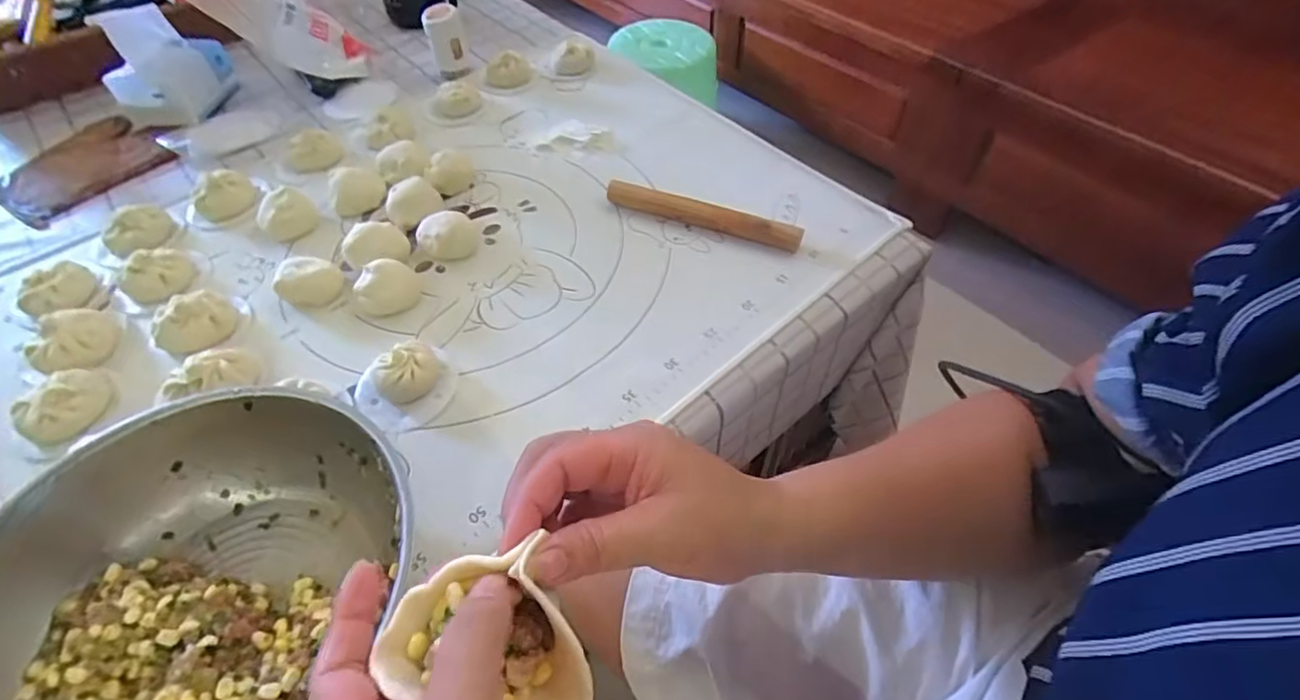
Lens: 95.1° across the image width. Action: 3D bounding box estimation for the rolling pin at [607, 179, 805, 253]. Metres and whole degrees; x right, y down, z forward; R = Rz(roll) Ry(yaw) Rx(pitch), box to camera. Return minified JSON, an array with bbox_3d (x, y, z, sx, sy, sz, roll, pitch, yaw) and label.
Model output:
[{"bbox_3d":[0.053,-0.140,0.618,0.207,0.028,0.020,17,55,14],"label":"rolling pin"}]

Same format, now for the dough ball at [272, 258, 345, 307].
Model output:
[{"bbox_3d":[-0.328,-0.066,0.571,0.055,0.034,0.047,-34,59,-22],"label":"dough ball"}]

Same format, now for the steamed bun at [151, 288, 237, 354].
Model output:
[{"bbox_3d":[-0.420,-0.030,0.546,0.069,0.037,0.069,-1,53,1],"label":"steamed bun"}]

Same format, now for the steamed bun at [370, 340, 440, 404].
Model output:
[{"bbox_3d":[-0.205,0.019,0.503,0.051,0.031,0.042,-30,58,-19],"label":"steamed bun"}]

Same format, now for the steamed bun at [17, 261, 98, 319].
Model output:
[{"bbox_3d":[-0.580,-0.057,0.578,0.059,0.035,0.059,-15,54,-9],"label":"steamed bun"}]

